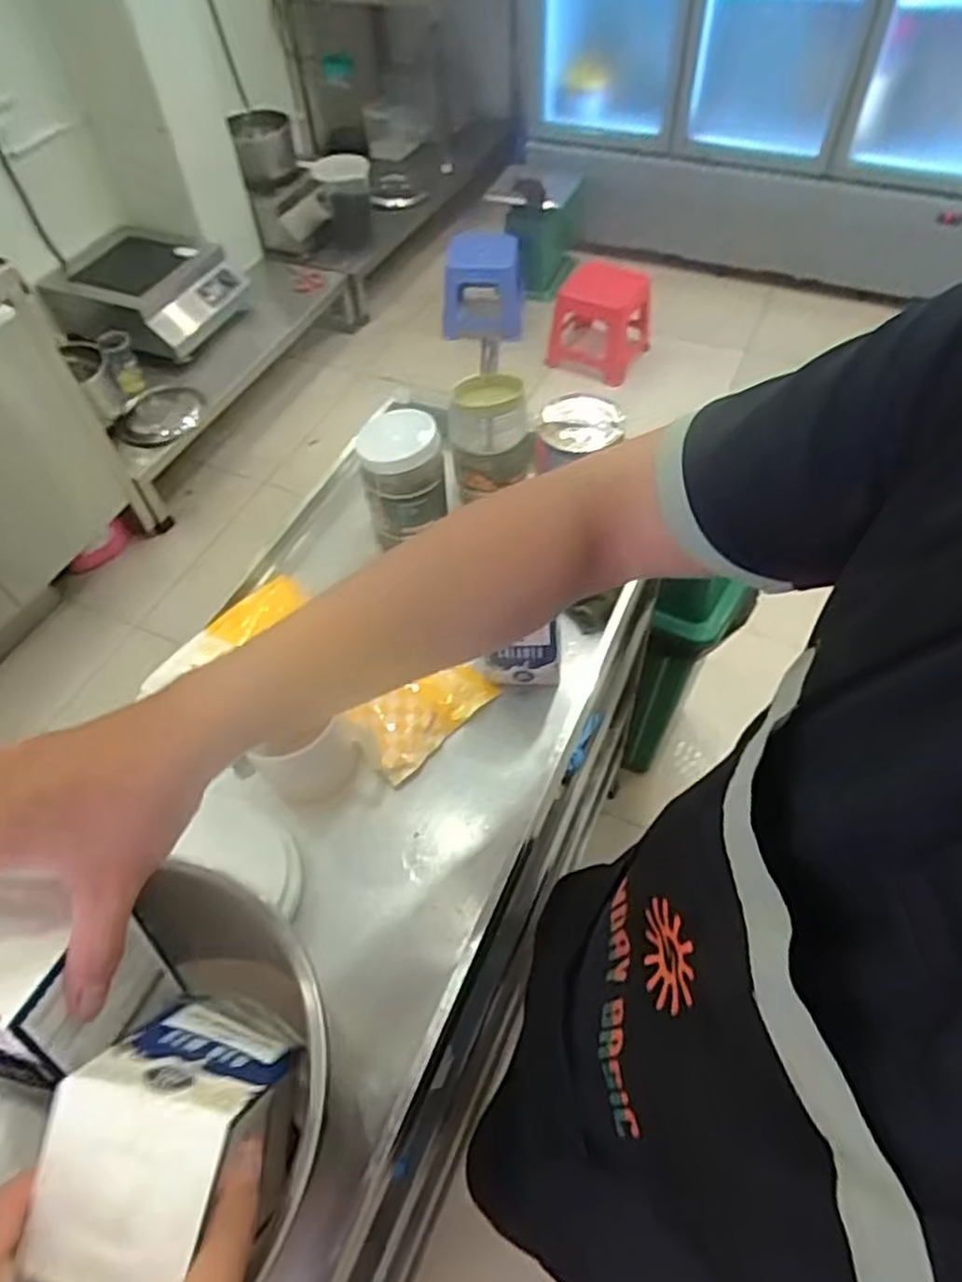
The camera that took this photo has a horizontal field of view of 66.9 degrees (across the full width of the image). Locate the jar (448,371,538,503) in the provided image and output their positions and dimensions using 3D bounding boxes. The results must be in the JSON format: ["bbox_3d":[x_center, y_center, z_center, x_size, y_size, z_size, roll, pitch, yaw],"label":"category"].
[{"bbox_3d":[0.008,-0.243,0.850,0.092,0.126,0.079,-9,54,-4],"label":"jar"}]

